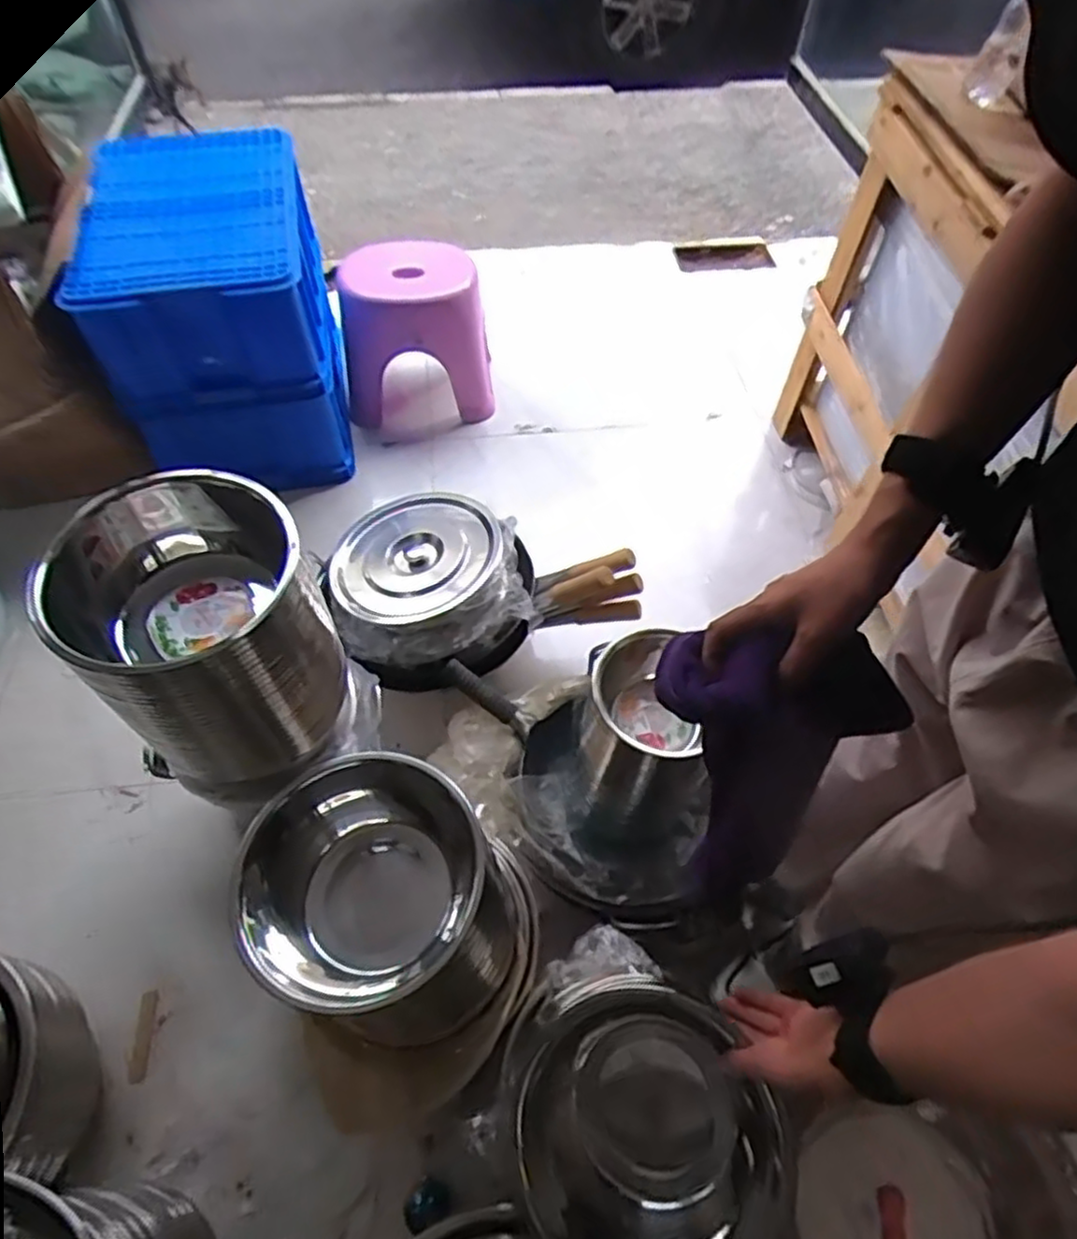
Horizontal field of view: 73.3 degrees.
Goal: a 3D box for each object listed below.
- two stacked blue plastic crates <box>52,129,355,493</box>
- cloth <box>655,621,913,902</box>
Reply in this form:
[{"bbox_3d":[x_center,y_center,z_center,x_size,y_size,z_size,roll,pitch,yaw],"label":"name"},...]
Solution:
[{"bbox_3d":[-0.646,-0.607,1.522,0.410,0.479,0.504,-12,58,-9],"label":"two stacked blue plastic crates"},{"bbox_3d":[0.193,0.160,0.638,0.160,0.416,0.083,10,56,20],"label":"cloth"}]

